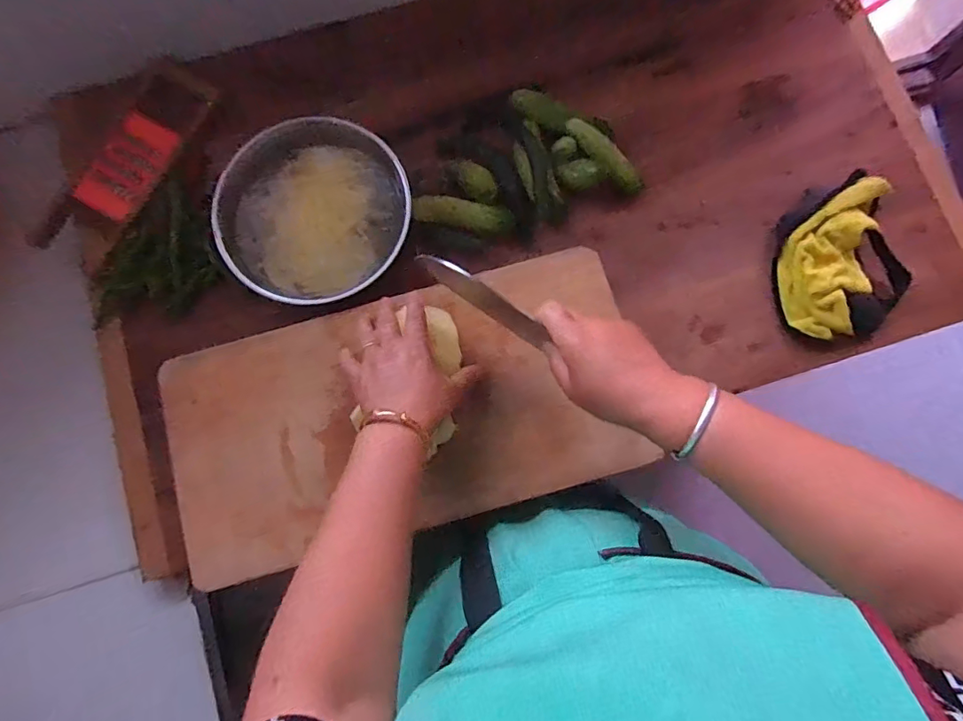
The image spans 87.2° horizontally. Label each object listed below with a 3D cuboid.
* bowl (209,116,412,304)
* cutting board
[{"bbox_3d":[-0.183,-0.164,0.566,0.200,0.075,0.188,0,79,-1],"label":"bowl"},{"bbox_3d":[-0.080,0.050,0.508,0.464,0.035,0.229,-15,80,-4],"label":"cutting board"}]

